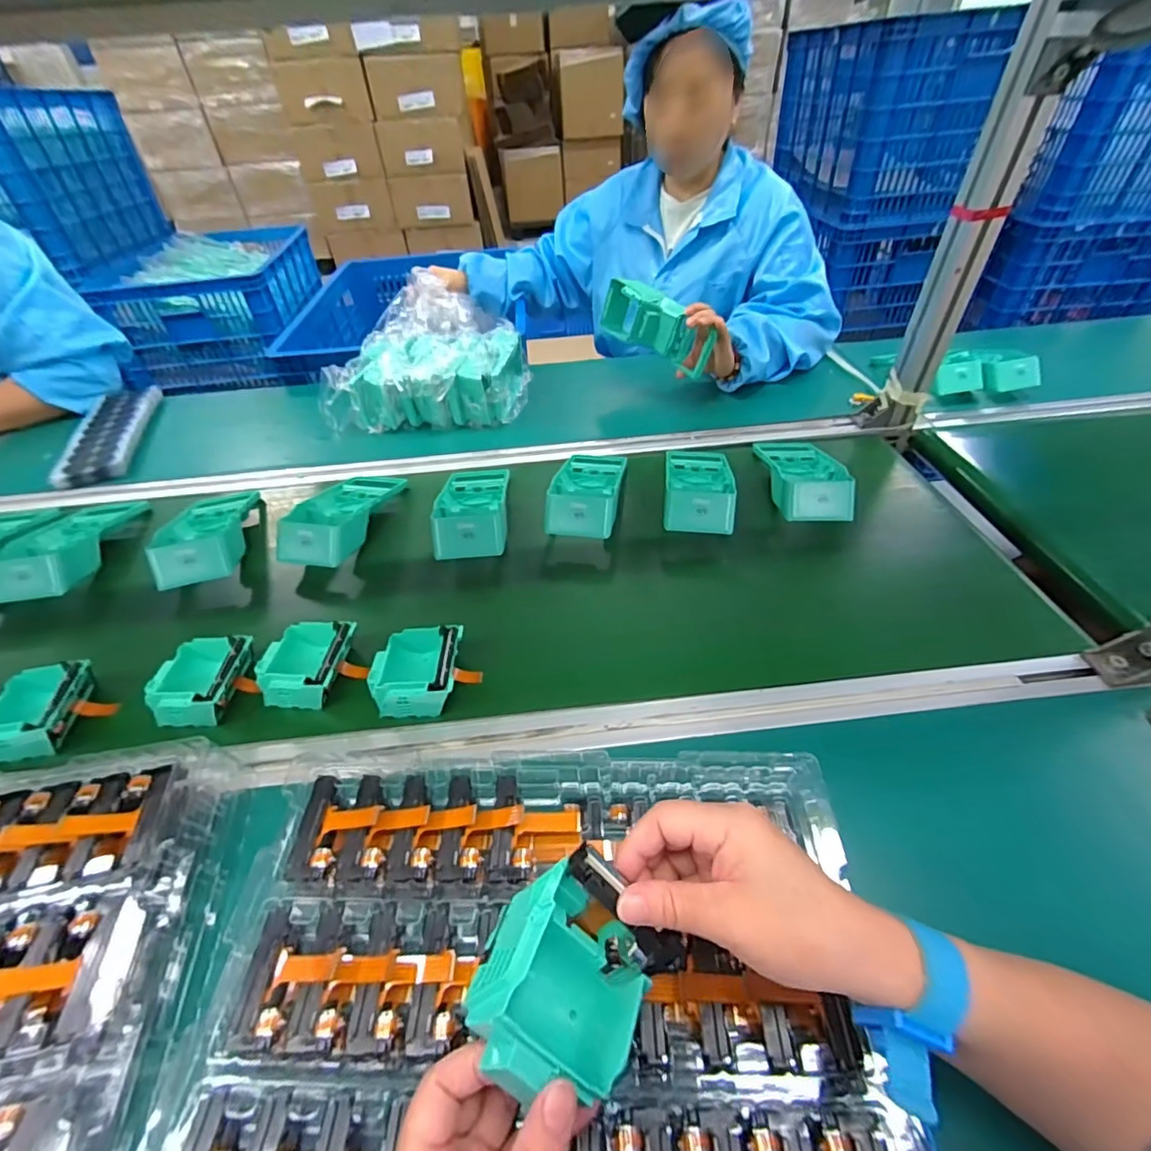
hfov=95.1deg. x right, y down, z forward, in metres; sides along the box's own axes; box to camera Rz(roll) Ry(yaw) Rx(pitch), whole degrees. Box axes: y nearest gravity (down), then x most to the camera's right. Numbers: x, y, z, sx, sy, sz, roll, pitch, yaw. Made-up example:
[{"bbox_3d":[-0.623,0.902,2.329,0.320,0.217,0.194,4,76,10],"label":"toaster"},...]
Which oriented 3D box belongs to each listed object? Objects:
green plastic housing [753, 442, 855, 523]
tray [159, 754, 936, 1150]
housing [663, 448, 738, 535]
[{"bbox_3d":[0.289,-0.136,0.686,0.095,0.052,0.194,2,46,6],"label":"green plastic housing"},{"bbox_3d":[-0.016,0.233,0.307,0.371,0.032,0.269,0,45,4],"label":"tray"},{"bbox_3d":[0.154,-0.115,0.669,0.091,0.052,0.184,5,46,8],"label":"housing"}]

